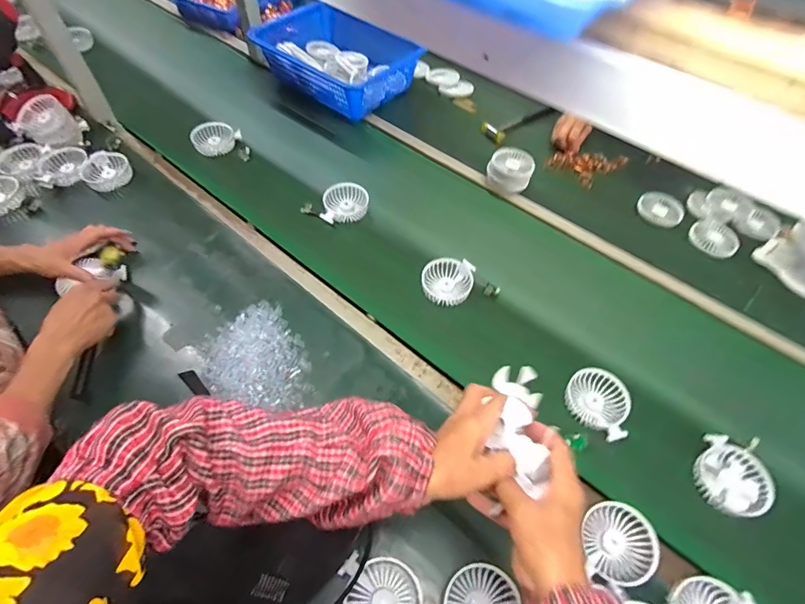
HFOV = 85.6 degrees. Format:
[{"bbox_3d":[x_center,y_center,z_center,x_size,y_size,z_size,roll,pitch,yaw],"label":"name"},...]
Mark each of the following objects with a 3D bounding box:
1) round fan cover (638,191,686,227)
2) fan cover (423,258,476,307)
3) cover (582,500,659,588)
[{"bbox_3d":[0.555,-0.200,0.931,0.086,0.025,0.090,2,54,-3],"label":"round fan cover"},{"bbox_3d":[0.082,-0.039,0.799,0.088,0.032,0.093,19,55,10],"label":"fan cover"},{"bbox_3d":[0.278,0.308,0.556,0.085,0.036,0.094,10,54,3],"label":"cover"}]

